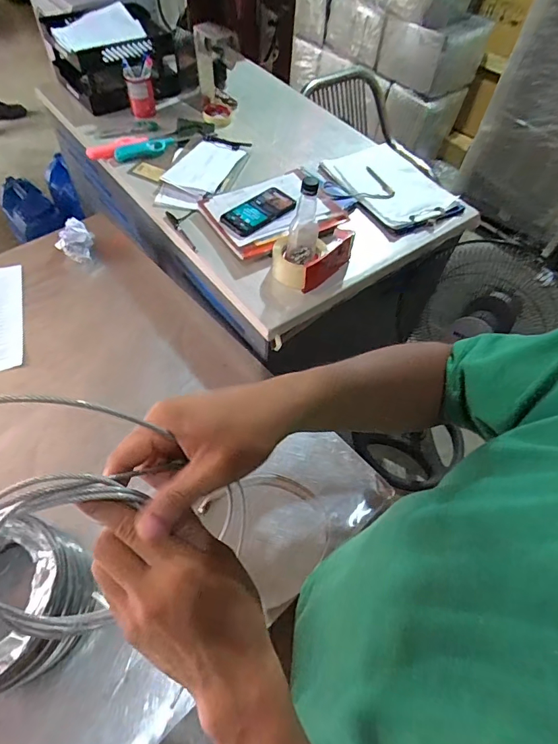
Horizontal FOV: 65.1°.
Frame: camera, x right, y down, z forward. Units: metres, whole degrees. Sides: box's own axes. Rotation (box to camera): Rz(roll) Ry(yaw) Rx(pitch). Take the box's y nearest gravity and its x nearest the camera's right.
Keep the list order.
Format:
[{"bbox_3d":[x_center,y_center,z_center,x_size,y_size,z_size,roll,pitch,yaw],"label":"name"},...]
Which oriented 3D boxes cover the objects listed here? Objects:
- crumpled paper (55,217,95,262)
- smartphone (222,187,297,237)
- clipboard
[{"bbox_3d":[-0.490,-0.319,1.038,0.069,0.092,0.082,26,57,12],"label":"crumpled paper"},{"bbox_3d":[-0.041,-0.358,0.972,0.173,0.012,0.086,-40,73,-21],"label":"smartphone"},{"bbox_3d":[0.273,-0.461,1.090,0.230,0.033,0.315,-27,62,-21],"label":"clipboard"}]

